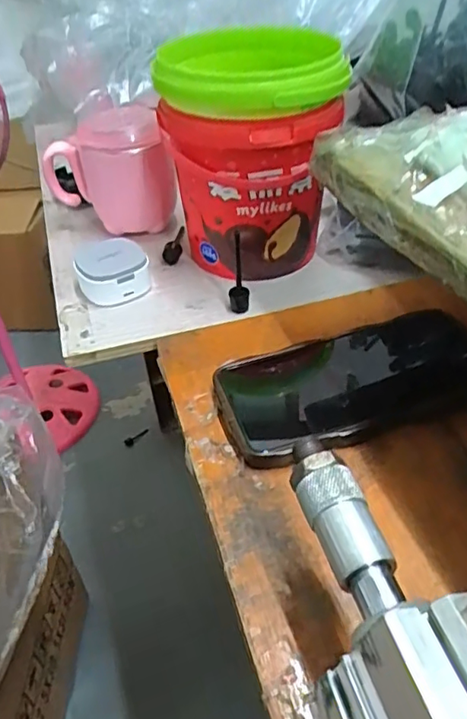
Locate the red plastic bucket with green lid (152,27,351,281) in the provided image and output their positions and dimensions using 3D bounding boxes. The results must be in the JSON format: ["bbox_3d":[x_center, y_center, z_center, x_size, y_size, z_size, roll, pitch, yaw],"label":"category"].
[{"bbox_3d":[0.014,-0.153,0.438,0.127,0.148,0.116,-6,41,-3],"label":"red plastic bucket with green lid"}]

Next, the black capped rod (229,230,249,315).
[{"bbox_3d":[0.003,-0.062,0.413,0.014,0.060,0.016,-3,41,1],"label":"black capped rod"}]

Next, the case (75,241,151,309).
[{"bbox_3d":[-0.097,-0.072,0.453,0.053,0.029,0.060,-19,44,-17],"label":"case"}]

